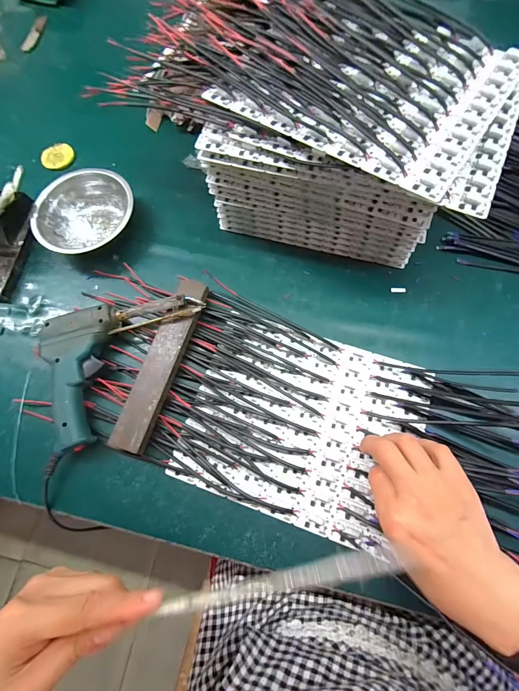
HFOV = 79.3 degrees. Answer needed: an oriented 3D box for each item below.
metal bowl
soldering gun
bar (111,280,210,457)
[{"bbox_3d":[-0.227,-0.174,0.416,0.127,0.041,0.111,-12,73,-1],"label":"metal bowl"},{"bbox_3d":[-0.144,0.022,0.349,0.179,0.033,0.143,-14,73,-2],"label":"soldering gun"},{"bbox_3d":[-0.108,0.015,0.353,0.037,0.024,0.202,15,74,7],"label":"bar"}]

